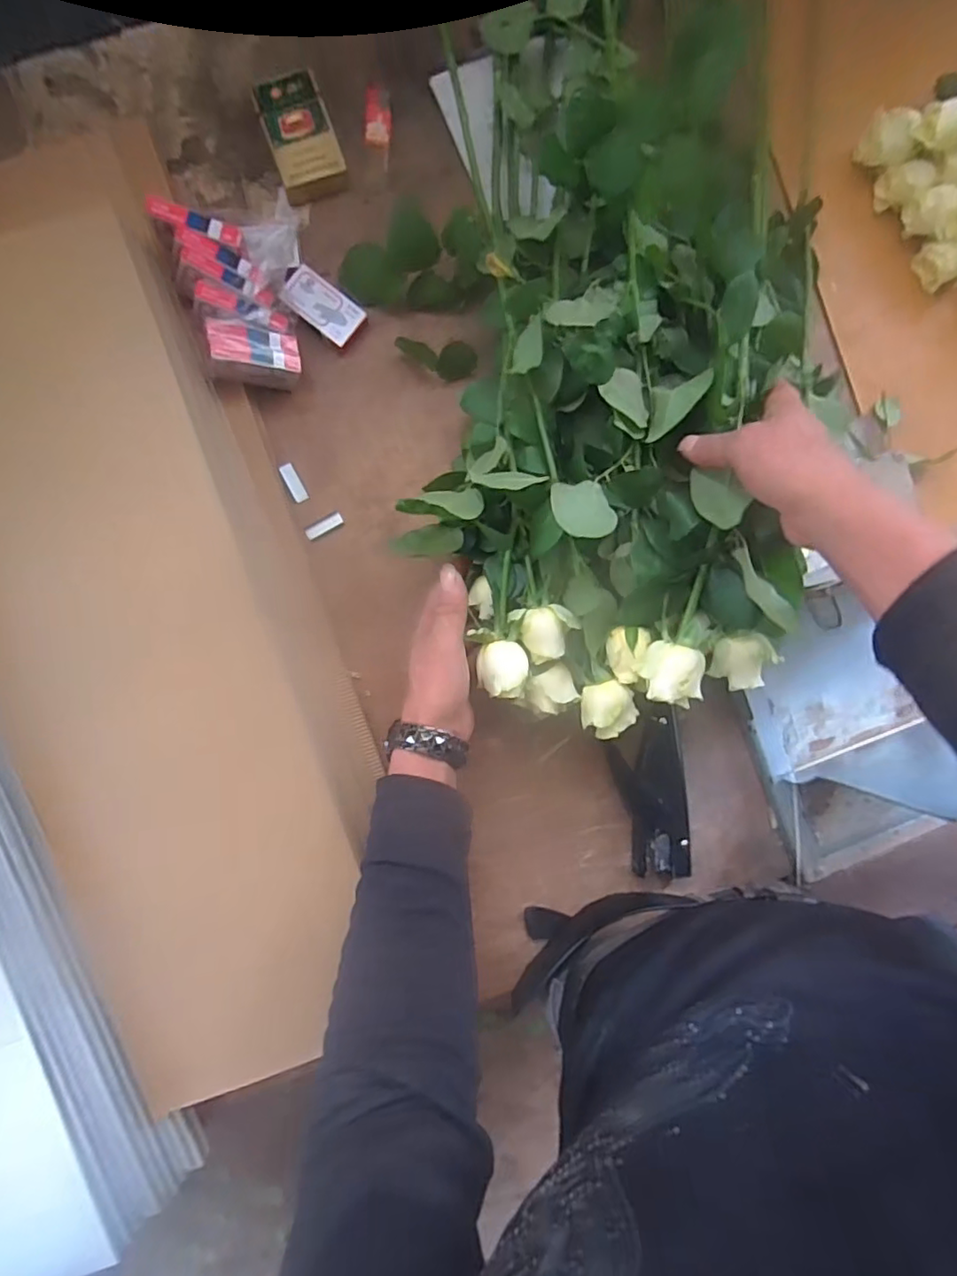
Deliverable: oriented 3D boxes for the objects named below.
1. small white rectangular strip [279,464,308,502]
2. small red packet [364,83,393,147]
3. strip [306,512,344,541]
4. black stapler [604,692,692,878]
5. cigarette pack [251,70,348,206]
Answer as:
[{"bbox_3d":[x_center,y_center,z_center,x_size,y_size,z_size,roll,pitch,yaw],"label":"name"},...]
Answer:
[{"bbox_3d":[-0.166,-0.140,0.531,0.014,0.004,0.035,-31,99,-32],"label":"small white rectangular strip"},{"bbox_3d":[-0.090,-0.471,0.531,0.023,0.009,0.055,2,91,-2],"label":"small red packet"},{"bbox_3d":[-0.139,-0.101,0.533,0.036,0.004,0.012,-35,93,-15],"label":"strip"},{"bbox_3d":[0.158,0.136,0.542,0.062,0.025,0.163,-13,92,-2],"label":"black stapler"},{"bbox_3d":[-0.155,-0.441,0.519,0.057,0.025,0.092,-18,92,-2],"label":"cigarette pack"}]

